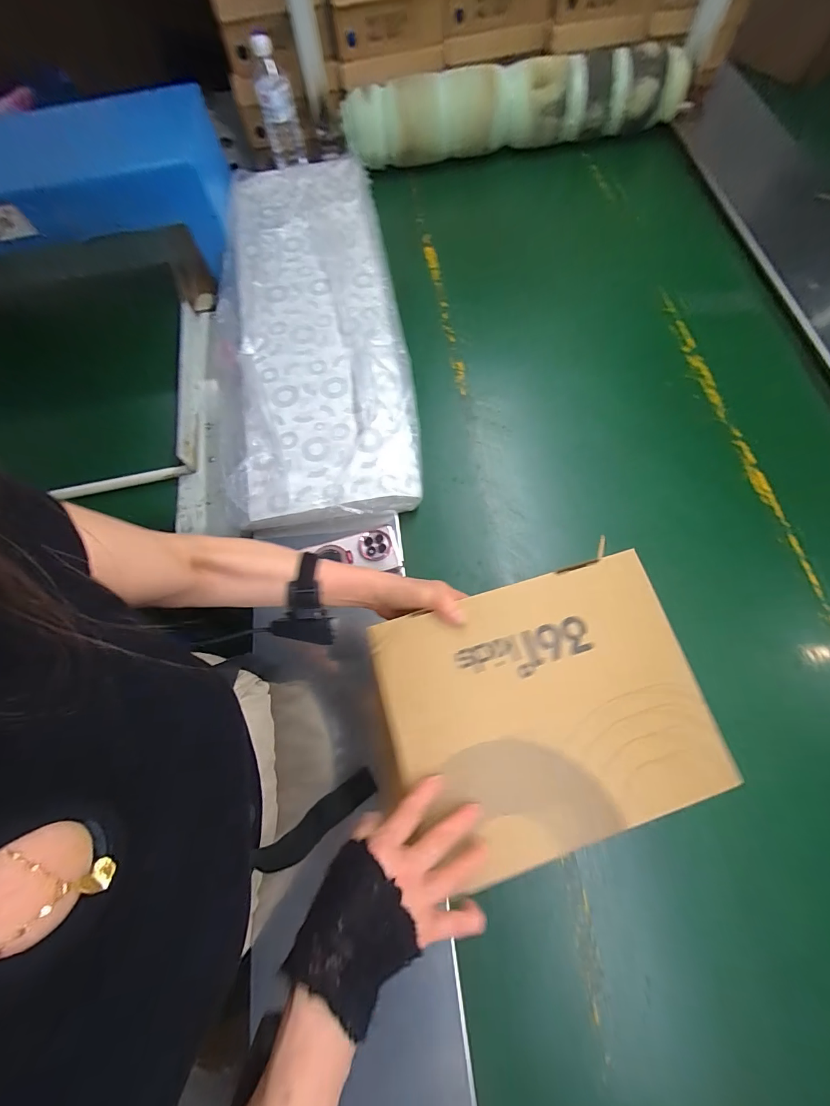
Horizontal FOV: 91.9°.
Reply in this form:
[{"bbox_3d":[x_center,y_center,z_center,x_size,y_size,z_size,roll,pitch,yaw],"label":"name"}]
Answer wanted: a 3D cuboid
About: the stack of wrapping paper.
[{"bbox_3d":[-0.212,-0.472,0.809,0.343,0.072,0.911,-10,69,-2],"label":"stack of wrapping paper"}]

